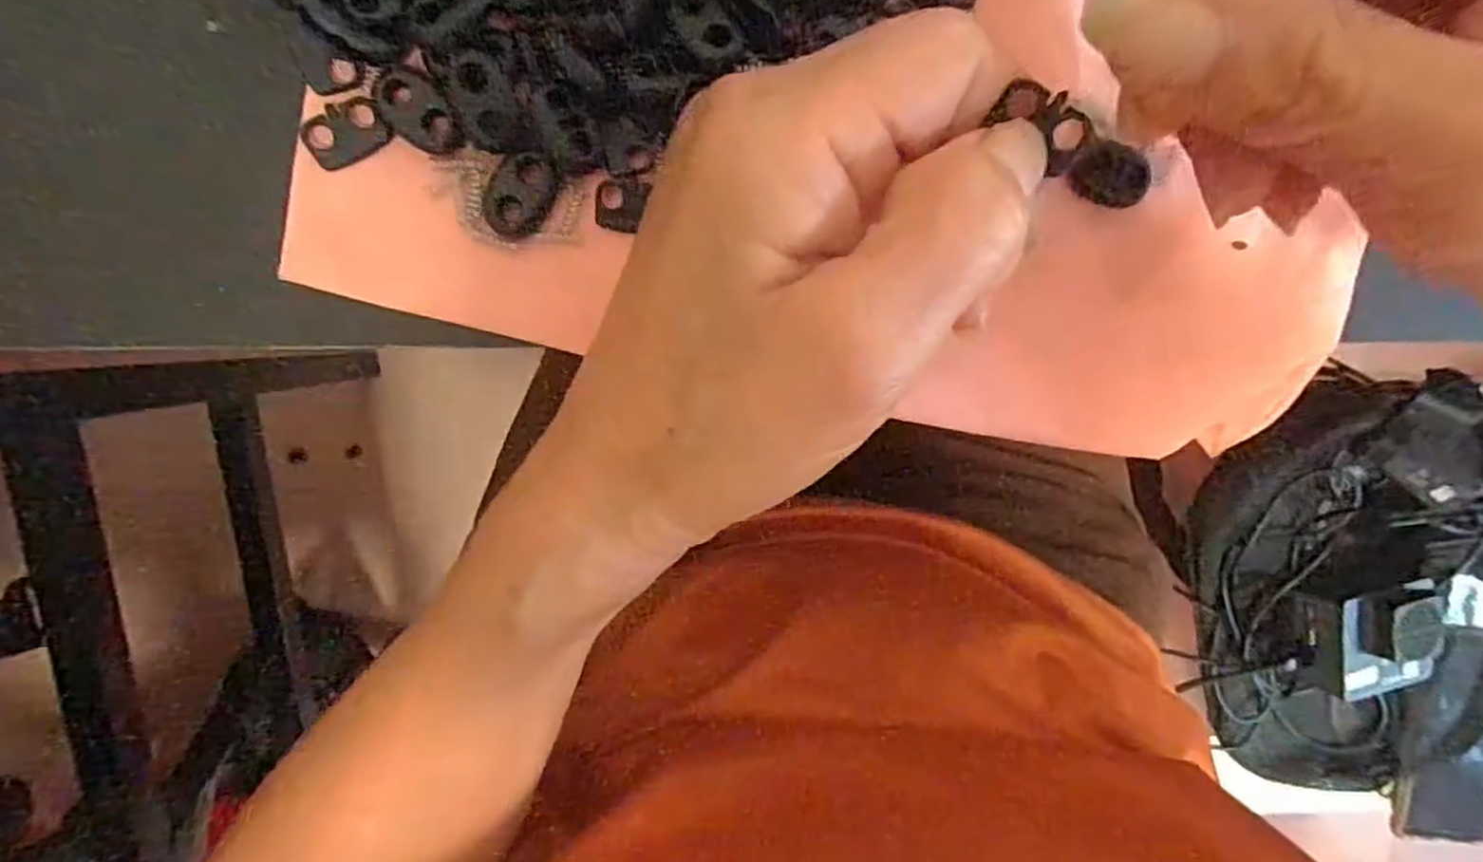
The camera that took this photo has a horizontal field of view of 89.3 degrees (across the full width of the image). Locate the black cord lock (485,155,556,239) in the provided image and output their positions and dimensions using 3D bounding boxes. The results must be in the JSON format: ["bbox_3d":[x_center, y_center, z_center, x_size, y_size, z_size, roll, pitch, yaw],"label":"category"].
[{"bbox_3d":[-0.053,-0.057,0.180,0.014,0.006,0.021,38,94,-9],"label":"black cord lock"}]

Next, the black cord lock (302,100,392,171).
[{"bbox_3d":[-0.091,-0.069,0.173,0.018,0.004,0.012,-31,99,0],"label":"black cord lock"}]

